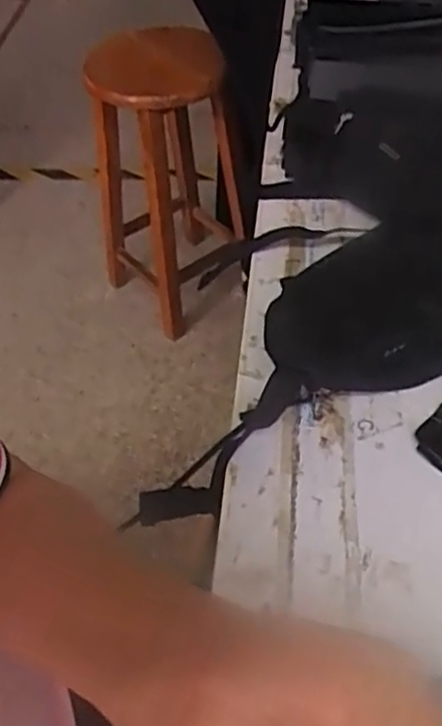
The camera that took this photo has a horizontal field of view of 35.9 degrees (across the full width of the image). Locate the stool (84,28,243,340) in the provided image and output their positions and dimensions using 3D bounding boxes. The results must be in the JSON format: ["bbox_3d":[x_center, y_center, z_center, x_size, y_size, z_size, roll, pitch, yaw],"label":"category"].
[{"bbox_3d":[-0.139,-0.412,1.591,0.311,0.593,0.383,-17,50,-9],"label":"stool"}]

